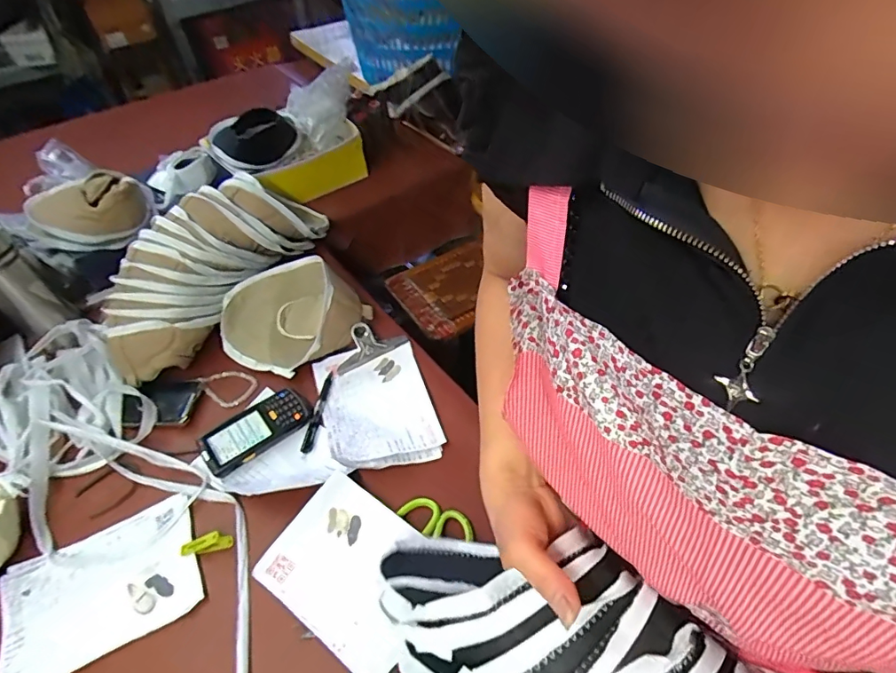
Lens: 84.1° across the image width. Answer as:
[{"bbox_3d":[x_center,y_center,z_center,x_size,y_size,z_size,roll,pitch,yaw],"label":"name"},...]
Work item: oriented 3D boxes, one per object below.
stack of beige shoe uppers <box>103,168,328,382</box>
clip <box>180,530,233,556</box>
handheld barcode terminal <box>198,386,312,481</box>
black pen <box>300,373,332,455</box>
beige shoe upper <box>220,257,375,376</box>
[{"bbox_3d":[-0.382,-0.132,0.838,0.141,0.171,0.449,23,53,23],"label":"stack of beige shoe uppers"},{"bbox_3d":[-0.294,0.250,0.599,0.059,0.018,0.016,-12,48,-7],"label":"clip"},{"bbox_3d":[-0.273,0.132,0.706,0.144,0.027,0.068,-33,53,-23],"label":"handheld barcode terminal"},{"bbox_3d":[-0.187,0.108,0.720,0.018,0.009,0.127,4,48,8],"label":"black pen"},{"bbox_3d":[-0.250,-0.033,0.799,0.206,0.094,0.184,18,51,20],"label":"beige shoe upper"}]

